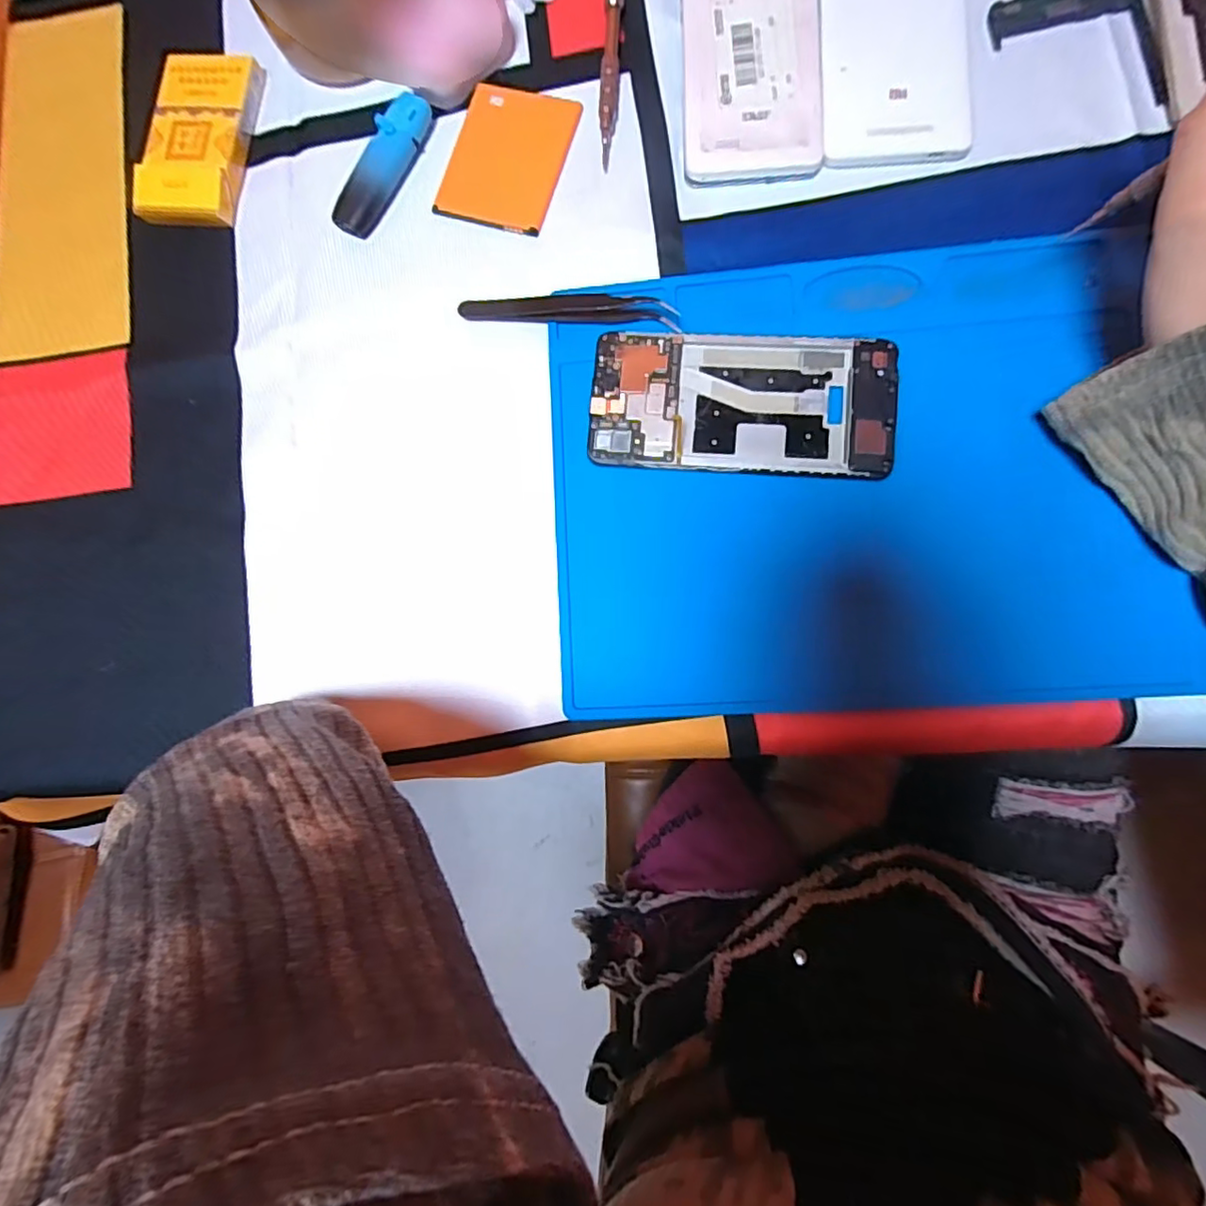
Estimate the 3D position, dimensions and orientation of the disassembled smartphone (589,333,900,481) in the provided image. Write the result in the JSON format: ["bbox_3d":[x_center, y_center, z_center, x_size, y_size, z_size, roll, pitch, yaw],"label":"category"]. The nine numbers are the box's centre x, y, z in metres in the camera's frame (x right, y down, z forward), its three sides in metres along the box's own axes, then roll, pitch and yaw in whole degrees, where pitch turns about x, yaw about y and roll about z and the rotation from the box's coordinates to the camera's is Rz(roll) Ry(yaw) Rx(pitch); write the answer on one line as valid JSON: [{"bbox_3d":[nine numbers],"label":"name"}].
[{"bbox_3d":[0.070,-0.101,0.299,0.148,0.007,0.070,5,84,7],"label":"disassembled smartphone"}]

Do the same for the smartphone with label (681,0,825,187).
[{"bbox_3d":[0.079,-0.297,0.317,0.072,0.013,0.142,-1,84,6],"label":"smartphone with label"}]

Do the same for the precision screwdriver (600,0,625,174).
[{"bbox_3d":[0.004,-0.293,0.329,0.011,0.009,0.101,2,84,7],"label":"precision screwdriver"}]

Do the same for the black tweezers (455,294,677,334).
[{"bbox_3d":[-0.019,-0.157,0.309,0.117,0.012,0.014,8,85,7],"label":"black tweezers"}]

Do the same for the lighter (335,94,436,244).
[{"bbox_3d":[-0.123,-0.246,0.331,0.022,0.015,0.082,30,88,9],"label":"lighter"}]

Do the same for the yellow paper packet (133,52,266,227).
[{"bbox_3d":[-0.240,-0.274,0.348,0.059,0.018,0.108,5,84,7],"label":"yellow paper packet"}]

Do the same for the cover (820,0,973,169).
[{"bbox_3d":[0.154,-0.306,0.314,0.077,0.011,0.154,0,84,6],"label":"cover"}]

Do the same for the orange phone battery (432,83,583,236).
[{"bbox_3d":[-0.054,-0.251,0.332,0.064,0.004,0.083,17,86,8],"label":"orange phone battery"}]

